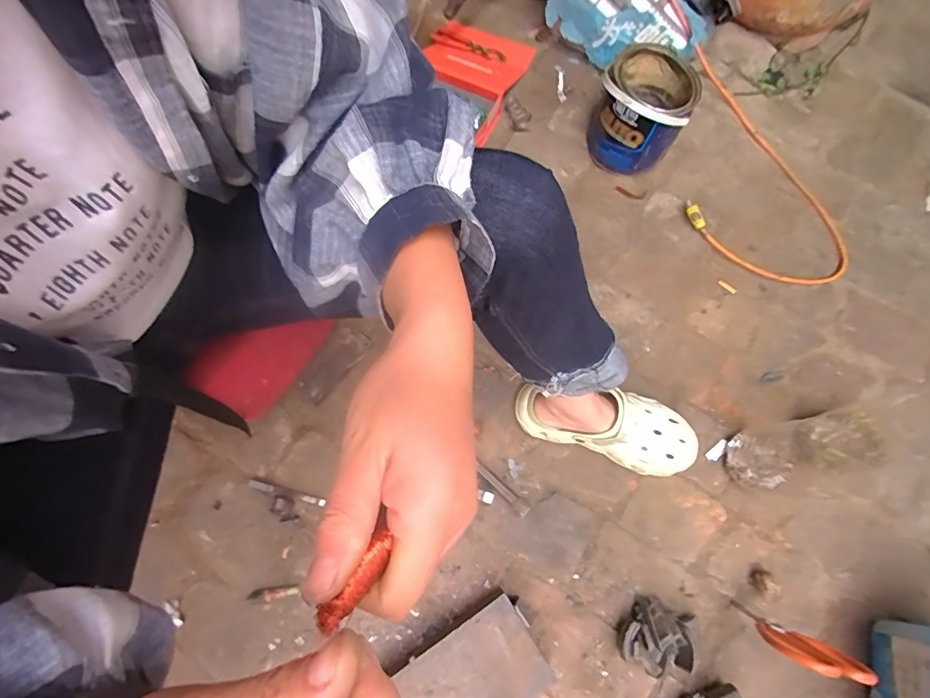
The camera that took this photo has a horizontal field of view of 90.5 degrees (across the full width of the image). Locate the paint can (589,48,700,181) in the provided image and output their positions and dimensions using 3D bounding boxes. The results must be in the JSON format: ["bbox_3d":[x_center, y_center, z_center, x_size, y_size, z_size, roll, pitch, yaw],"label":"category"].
[{"bbox_3d":[0.326,-0.438,0.863,0.162,0.178,0.173,27,73,9],"label":"paint can"}]

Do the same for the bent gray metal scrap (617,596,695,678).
[{"bbox_3d":[0.261,0.390,0.624,0.081,0.056,0.084,25,72,9],"label":"bent gray metal scrap"}]

